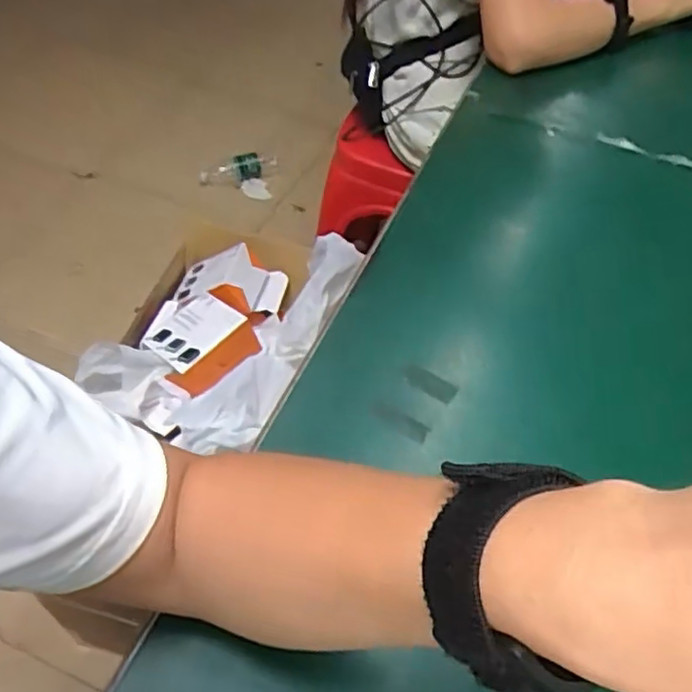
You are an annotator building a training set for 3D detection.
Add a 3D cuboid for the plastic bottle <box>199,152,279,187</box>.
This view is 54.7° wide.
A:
[{"bbox_3d":[-0.280,-0.463,1.750,0.205,0.053,0.055,-10,53,-14],"label":"plastic bottle"}]

